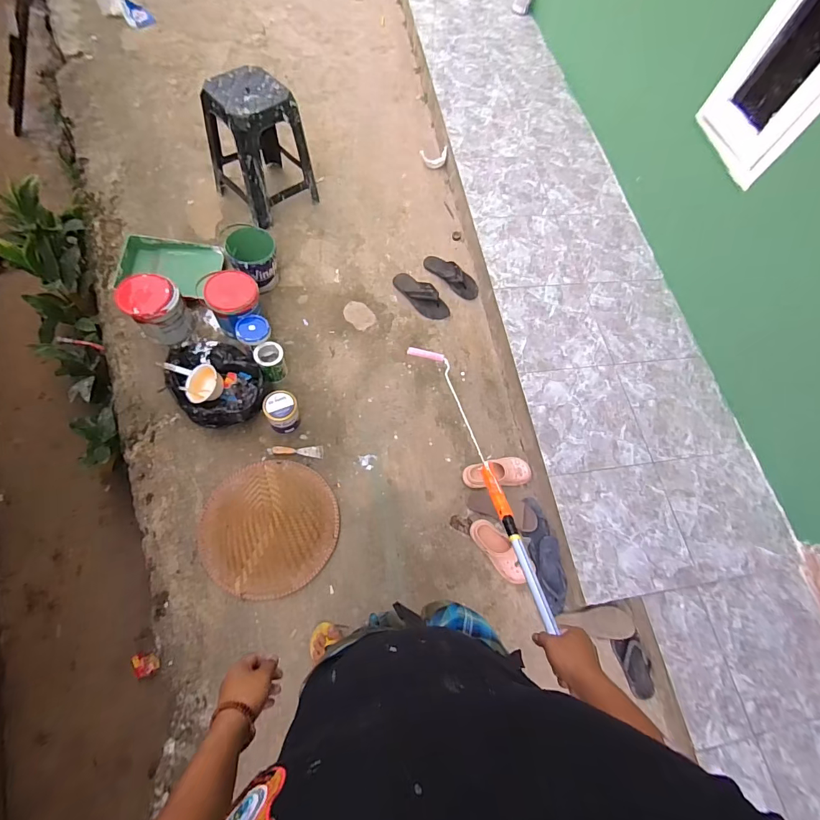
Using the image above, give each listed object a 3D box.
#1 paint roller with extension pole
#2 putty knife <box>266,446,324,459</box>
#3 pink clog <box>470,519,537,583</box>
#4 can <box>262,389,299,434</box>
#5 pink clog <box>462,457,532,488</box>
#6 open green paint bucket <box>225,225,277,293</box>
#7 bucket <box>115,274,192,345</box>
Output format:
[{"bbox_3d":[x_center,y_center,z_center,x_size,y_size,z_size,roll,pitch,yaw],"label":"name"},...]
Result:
[{"bbox_3d":[0.130,0.087,0.941,0.093,0.047,0.787,-10,42,-7],"label":"paint roller with extension pole"},{"bbox_3d":[-0.401,0.148,1.454,0.185,0.023,0.045,-2,66,-8],"label":"putty knife"},{"bbox_3d":[0.295,0.462,1.359,0.086,0.082,0.229,-39,76,-21],"label":"pink clog"},{"bbox_3d":[-0.439,0.011,1.445,0.106,0.136,0.111,3,66,-6],"label":"can"},{"bbox_3d":[0.314,0.222,1.466,0.240,0.094,0.094,-2,66,-8],"label":"pink clog"},{"bbox_3d":[-0.618,-0.588,1.657,0.176,0.204,0.187,3,66,-6],"label":"open green paint bucket"},{"bbox_3d":[-0.932,-0.372,1.519,0.208,0.170,0.177,41,68,11],"label":"bucket"}]

